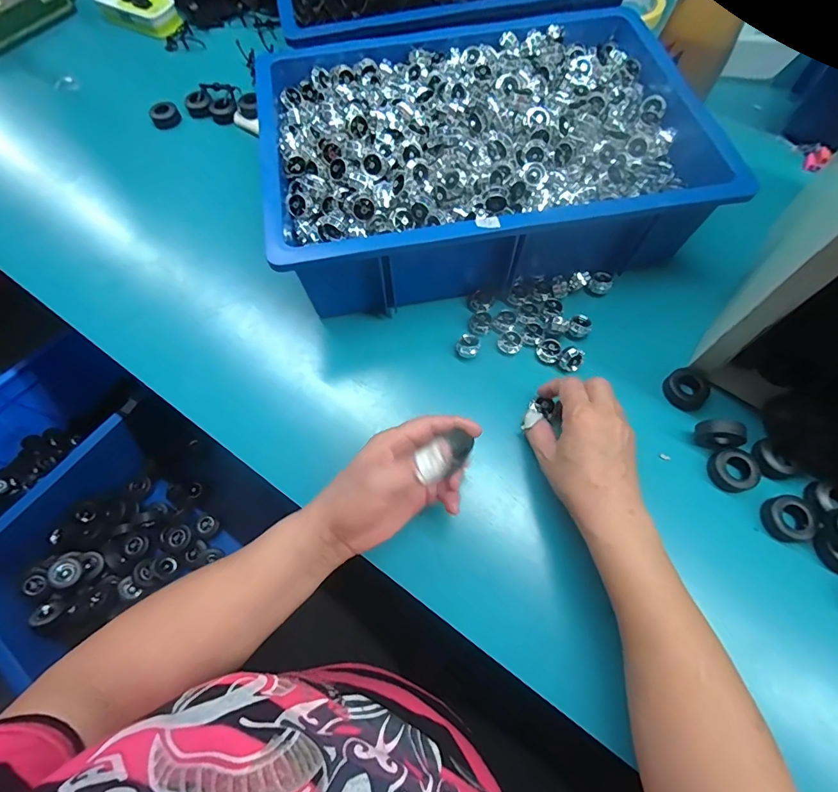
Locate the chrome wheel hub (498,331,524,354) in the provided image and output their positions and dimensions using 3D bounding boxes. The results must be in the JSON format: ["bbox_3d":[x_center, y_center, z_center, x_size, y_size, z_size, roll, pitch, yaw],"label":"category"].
[{"bbox_3d":[0.094,-0.054,0.435,0.023,0.009,0.023,-1,68,3],"label":"chrome wheel hub"}]

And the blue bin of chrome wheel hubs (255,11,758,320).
[{"bbox_3d":[0.072,-0.275,0.473,0.455,0.113,0.322,-11,67,-2],"label":"blue bin of chrome wheel hubs"}]

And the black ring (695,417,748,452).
[{"bbox_3d":[0.272,0.035,0.385,0.036,0.034,0.017,8,68,6],"label":"black ring"}]

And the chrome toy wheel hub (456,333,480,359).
[{"bbox_3d":[0.050,-0.051,0.432,0.022,0.009,0.024,-1,68,3],"label":"chrome toy wheel hub"}]

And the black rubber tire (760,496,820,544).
[{"bbox_3d":[0.317,0.105,0.364,0.040,0.019,0.037,-1,68,3],"label":"black rubber tire"}]

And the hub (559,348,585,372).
[{"bbox_3d":[0.152,-0.035,0.423,0.020,0.019,0.025,38,74,16],"label":"hub"}]

